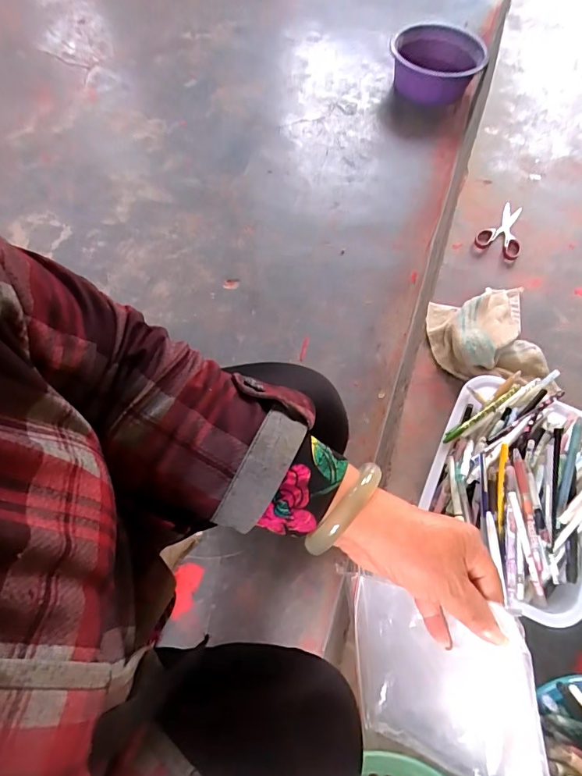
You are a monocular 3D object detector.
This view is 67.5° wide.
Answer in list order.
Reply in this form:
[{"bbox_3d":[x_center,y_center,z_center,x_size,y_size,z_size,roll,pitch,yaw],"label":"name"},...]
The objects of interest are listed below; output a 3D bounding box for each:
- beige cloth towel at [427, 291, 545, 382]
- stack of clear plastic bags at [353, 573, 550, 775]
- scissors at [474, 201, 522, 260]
[{"bbox_3d":[0.330,-0.094,0.716,0.186,0.058,0.179,-10,65,-6],"label":"beige cloth towel"},{"bbox_3d":[0.105,0.211,0.324,0.007,0.152,0.113,8,71,-34],"label":"stack of clear plastic bags"},{"bbox_3d":[0.423,-0.308,0.851,0.085,0.013,0.131,33,68,13],"label":"scissors"}]

